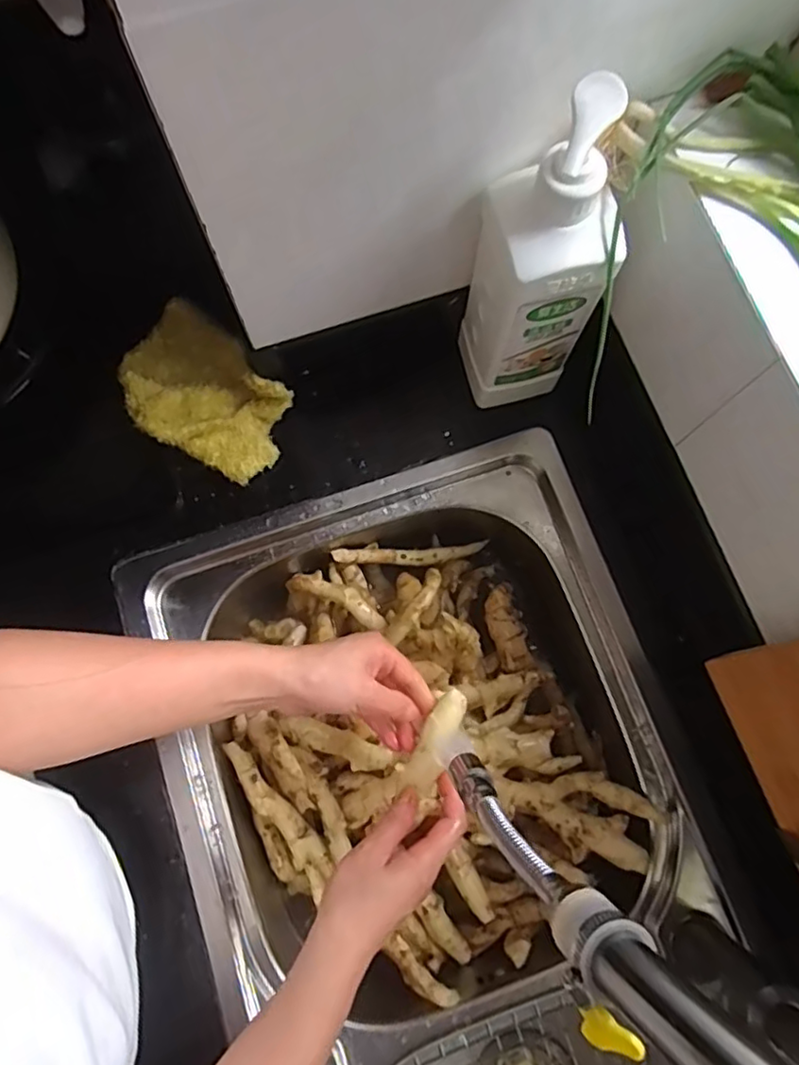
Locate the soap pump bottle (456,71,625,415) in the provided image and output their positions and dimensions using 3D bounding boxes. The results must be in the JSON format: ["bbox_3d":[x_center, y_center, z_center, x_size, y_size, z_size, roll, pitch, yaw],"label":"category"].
[{"bbox_3d":[0.102,-0.189,0.452,0.084,0.270,0.077,-1,76,-1],"label":"soap pump bottle"}]

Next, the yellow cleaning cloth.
[{"bbox_3d":[-0.180,-0.127,0.565,0.112,0.047,0.177,-42,80,-10],"label":"yellow cleaning cloth"}]

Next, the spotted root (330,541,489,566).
[{"bbox_3d":[0.011,0.023,0.637,0.157,0.016,0.018,-2,76,-15],"label":"spotted root"}]

